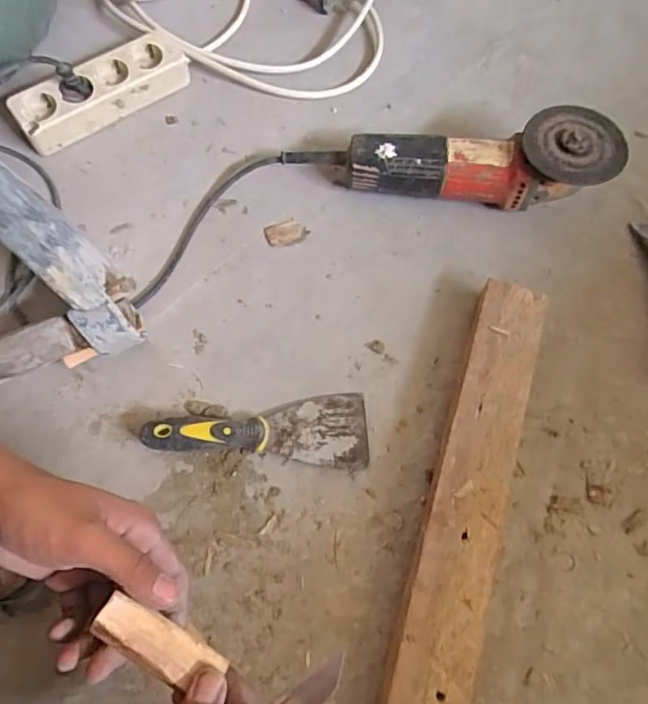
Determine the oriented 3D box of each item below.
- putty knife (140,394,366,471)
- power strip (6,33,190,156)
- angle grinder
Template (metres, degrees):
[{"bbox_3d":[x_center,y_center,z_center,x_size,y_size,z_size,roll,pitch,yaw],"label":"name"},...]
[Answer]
[{"bbox_3d":[-0.058,0.071,0.469,0.193,0.027,0.067,-2,67,-2],"label":"putty knife"},{"bbox_3d":[-0.258,-0.303,0.611,0.197,0.051,0.064,-35,72,-15],"label":"power strip"},{"bbox_3d":[0.160,-0.204,0.553,0.266,0.086,0.090,10,67,3],"label":"angle grinder"}]

